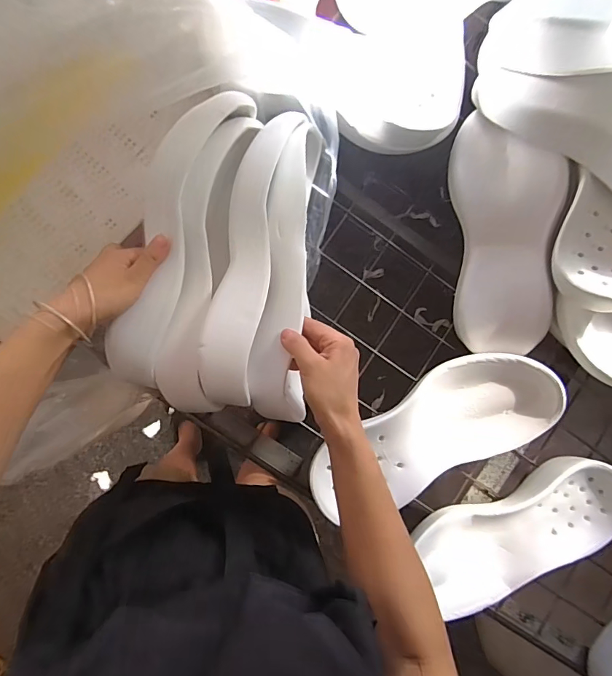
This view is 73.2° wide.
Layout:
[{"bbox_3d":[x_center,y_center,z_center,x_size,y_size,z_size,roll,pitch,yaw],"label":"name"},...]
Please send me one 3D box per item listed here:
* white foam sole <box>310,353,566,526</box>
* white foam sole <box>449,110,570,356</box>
[{"bbox_3d":[0.147,0.113,0.481,0.296,0.047,0.124,-24,93,-5],"label":"white foam sole"},{"bbox_3d":[0.237,-0.120,0.492,0.116,0.038,0.273,0,95,23],"label":"white foam sole"}]

